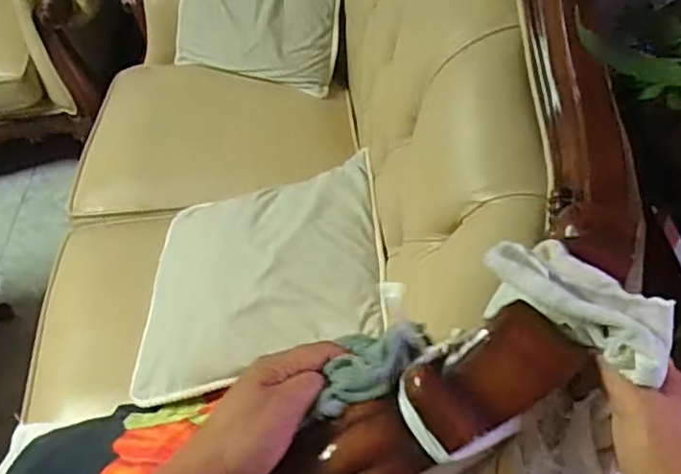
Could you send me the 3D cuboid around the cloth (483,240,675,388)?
[{"bbox_3d":[0.150,0.044,0.409,0.121,0.044,0.046,31,59,27],"label":"cloth"}]

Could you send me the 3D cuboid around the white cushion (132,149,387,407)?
[{"bbox_3d":[-0.145,0.057,1.097,0.424,0.109,0.410,-6,48,1],"label":"white cushion"}]

